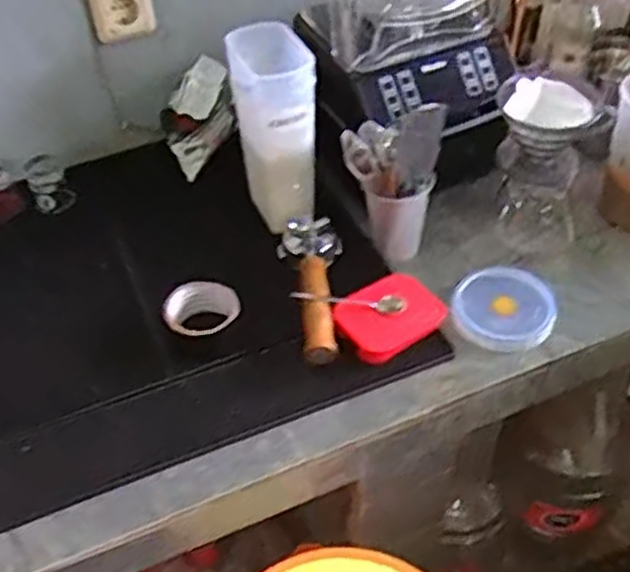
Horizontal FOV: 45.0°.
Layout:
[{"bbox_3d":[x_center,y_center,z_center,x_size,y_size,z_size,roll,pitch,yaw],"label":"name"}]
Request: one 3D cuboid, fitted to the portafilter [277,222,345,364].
[{"bbox_3d":[-0.001,-0.004,0.901,0.073,0.077,0.209,-5,46,-1],"label":"portafilter"}]

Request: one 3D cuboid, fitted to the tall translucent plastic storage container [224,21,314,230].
[{"bbox_3d":[-0.049,-0.200,0.961,0.091,0.220,0.107,-9,47,-5],"label":"tall translucent plastic storage container"}]

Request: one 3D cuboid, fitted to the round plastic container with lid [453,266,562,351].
[{"bbox_3d":[0.227,0.023,0.904,0.115,0.014,0.120,-2,46,2],"label":"round plastic container with lid"}]

